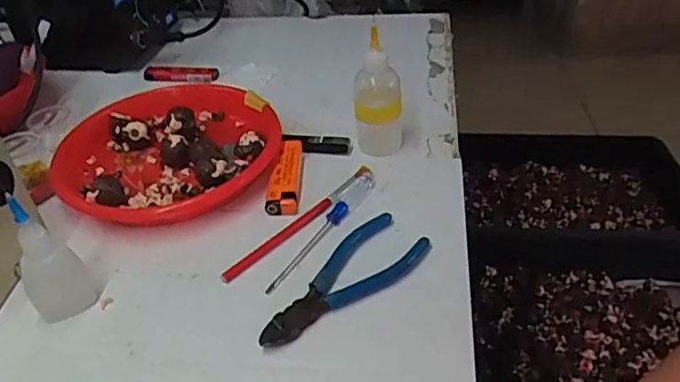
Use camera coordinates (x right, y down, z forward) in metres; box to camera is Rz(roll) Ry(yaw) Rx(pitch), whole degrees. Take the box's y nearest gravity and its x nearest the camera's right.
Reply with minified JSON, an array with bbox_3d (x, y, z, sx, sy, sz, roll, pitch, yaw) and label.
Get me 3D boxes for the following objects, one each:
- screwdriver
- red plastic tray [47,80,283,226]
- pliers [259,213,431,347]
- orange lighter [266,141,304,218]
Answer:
[{"bbox_3d":[-0.012,0.023,0.415,0.012,0.015,0.126,20,45,28],"label":"screwdriver"},{"bbox_3d":[-0.139,-0.035,0.484,0.173,0.034,0.156,-10,39,-6],"label":"red plastic tray"},{"bbox_3d":[-0.001,0.055,0.374,0.123,0.017,0.044,-29,44,-27],"label":"pliers"},{"bbox_3d":[-0.042,-0.011,0.462,0.024,0.019,0.077,3,38,-1],"label":"orange lighter"}]

